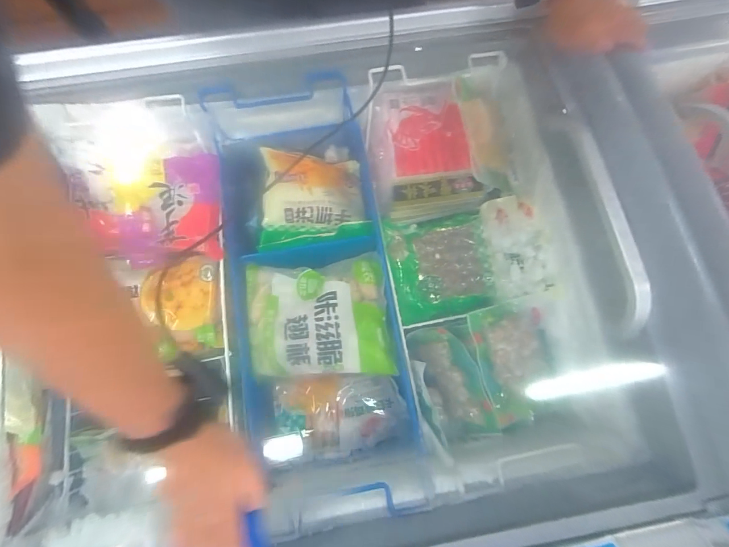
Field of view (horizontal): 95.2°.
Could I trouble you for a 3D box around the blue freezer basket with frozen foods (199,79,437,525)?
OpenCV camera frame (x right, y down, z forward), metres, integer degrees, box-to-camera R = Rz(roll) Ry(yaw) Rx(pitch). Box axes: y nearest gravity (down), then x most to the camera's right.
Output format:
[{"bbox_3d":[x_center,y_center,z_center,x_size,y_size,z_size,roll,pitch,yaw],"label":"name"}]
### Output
[{"bbox_3d":[-0.096,0.020,0.595,0.294,0.196,0.652,-8,80,-3],"label":"blue freezer basket with frozen foods"}]

